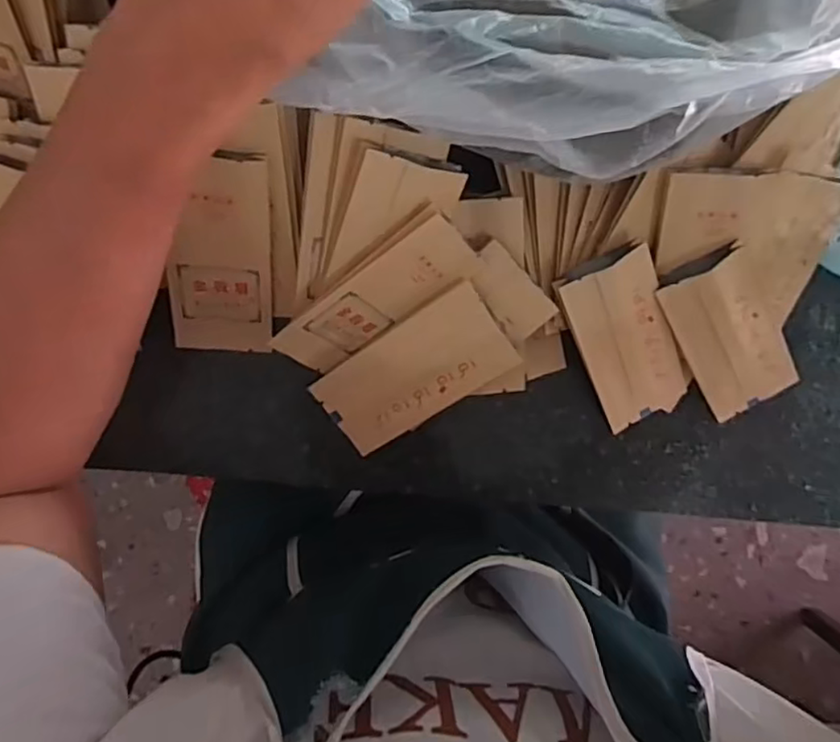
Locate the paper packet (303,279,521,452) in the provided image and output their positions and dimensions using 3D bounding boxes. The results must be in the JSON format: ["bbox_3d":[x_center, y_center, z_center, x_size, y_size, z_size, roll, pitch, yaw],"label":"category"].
[{"bbox_3d":[-0.003,0.002,0.353,0.108,0.008,0.053,-33,100,21],"label":"paper packet"}]

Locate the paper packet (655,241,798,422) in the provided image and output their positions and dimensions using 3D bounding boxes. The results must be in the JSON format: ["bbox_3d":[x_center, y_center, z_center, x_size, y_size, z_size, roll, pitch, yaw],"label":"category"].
[{"bbox_3d":[0.178,-0.020,0.370,0.052,0.017,0.107,-32,124,15],"label":"paper packet"}]

